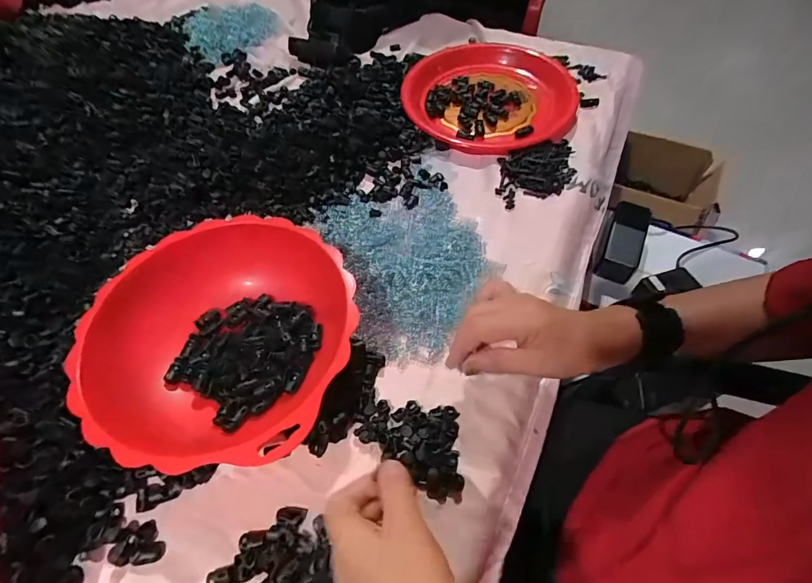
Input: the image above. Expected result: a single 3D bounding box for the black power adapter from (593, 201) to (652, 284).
[{"bbox_3d":[0.349,-0.082,0.688,0.058,0.047,0.133,20,74,14],"label":"black power adapter"}]

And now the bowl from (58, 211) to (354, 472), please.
[{"bbox_3d":[-0.169,0.046,0.409,0.235,0.069,0.241,0,56,0],"label":"bowl"}]

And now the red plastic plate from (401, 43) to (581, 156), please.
[{"bbox_3d":[0.136,-0.314,0.672,0.254,0.022,0.273,0,56,0],"label":"red plastic plate"}]

